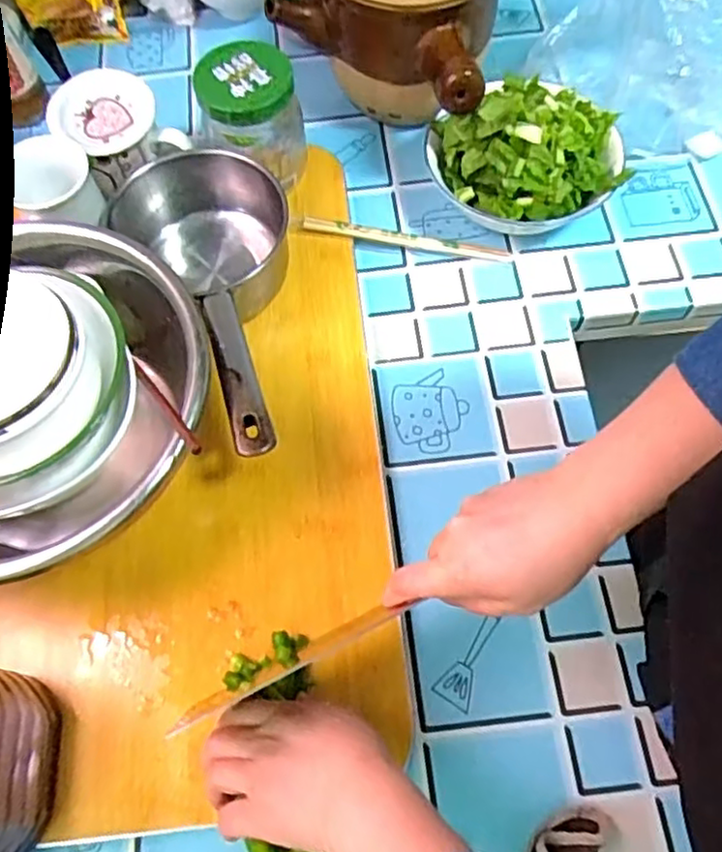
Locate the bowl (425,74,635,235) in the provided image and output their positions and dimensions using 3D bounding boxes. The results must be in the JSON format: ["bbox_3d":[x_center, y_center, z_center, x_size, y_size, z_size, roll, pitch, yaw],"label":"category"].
[{"bbox_3d":[0.149,-0.249,0.628,0.173,0.104,0.141,10,67,6],"label":"bowl"}]

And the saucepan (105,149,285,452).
[{"bbox_3d":[-0.115,-0.100,0.555,0.129,0.110,0.299,-11,54,-5],"label":"saucepan"}]

